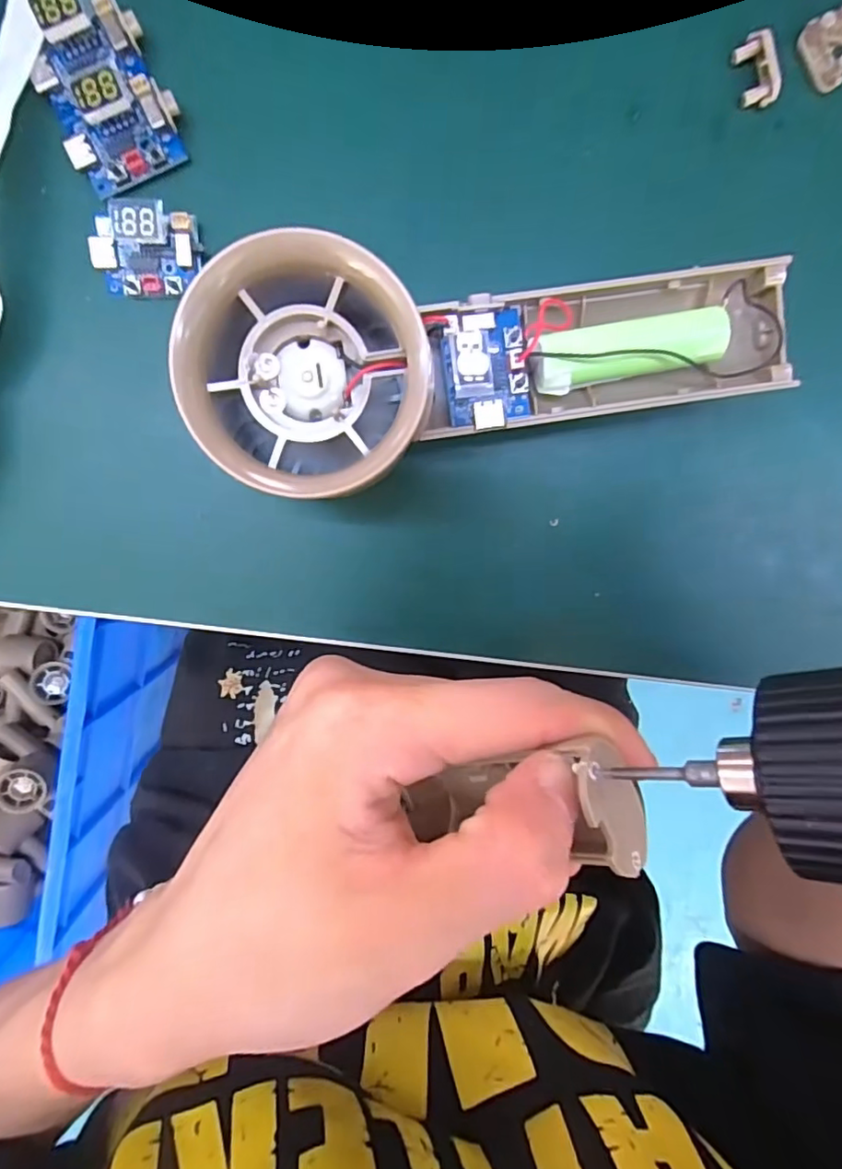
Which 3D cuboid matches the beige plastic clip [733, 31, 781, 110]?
[{"bbox_3d":[0.102,-0.156,0.173,0.009,0.007,0.019,-18,98,-1],"label":"beige plastic clip"}]

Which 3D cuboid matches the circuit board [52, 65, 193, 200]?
[{"bbox_3d":[-0.085,-0.130,0.162,0.032,0.014,0.024,-18,98,-1],"label":"circuit board"}]

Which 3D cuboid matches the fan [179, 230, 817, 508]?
[{"bbox_3d":[0.022,-0.062,0.157,0.156,0.052,0.054,-11,98,-2],"label":"fan"}]

